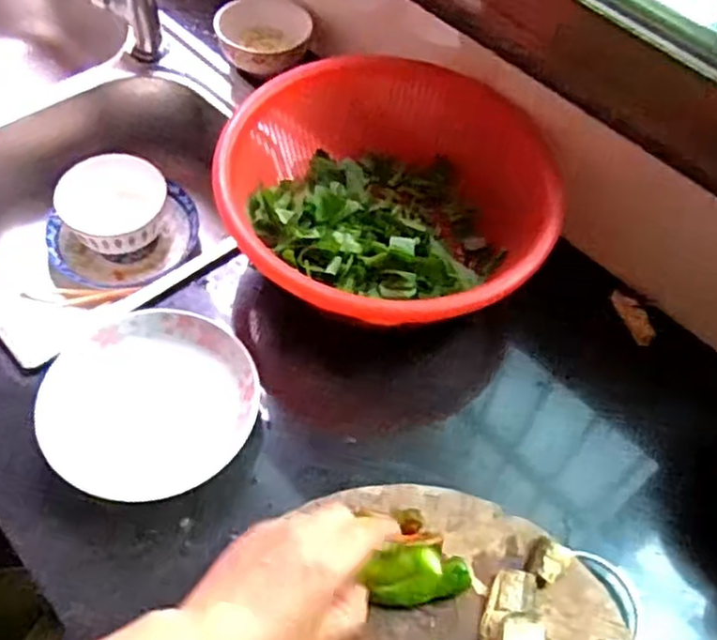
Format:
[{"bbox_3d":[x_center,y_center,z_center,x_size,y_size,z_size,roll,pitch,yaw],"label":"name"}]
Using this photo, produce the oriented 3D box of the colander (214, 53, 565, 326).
[{"bbox_3d":[0.026,-0.116,0.686,0.304,0.112,0.252,11,55,2],"label":"colander"}]

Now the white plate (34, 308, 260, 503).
[{"bbox_3d":[-0.173,0.064,0.592,0.167,0.028,0.167,3,55,-4],"label":"white plate"}]

